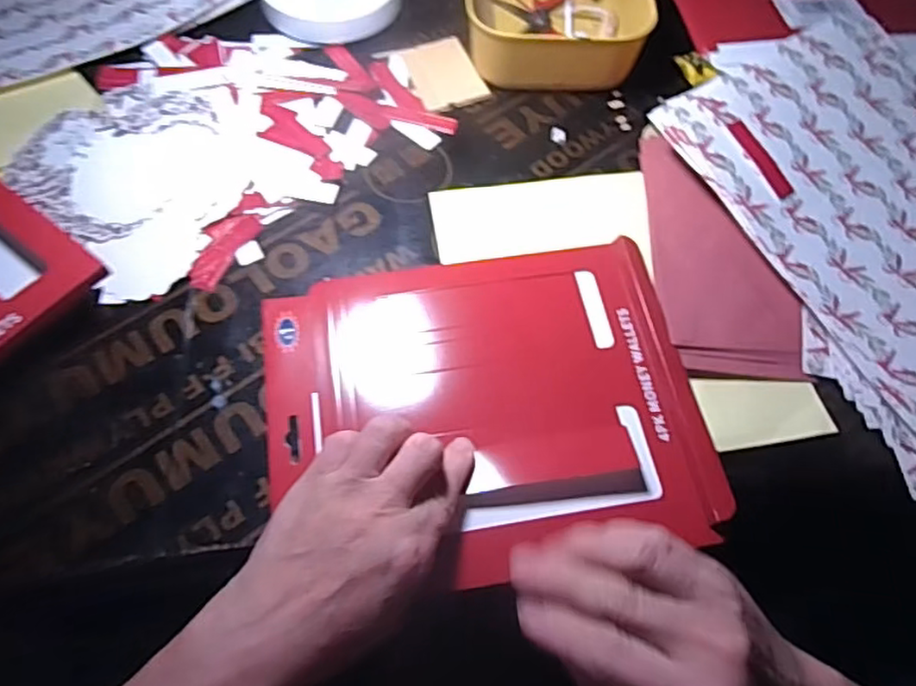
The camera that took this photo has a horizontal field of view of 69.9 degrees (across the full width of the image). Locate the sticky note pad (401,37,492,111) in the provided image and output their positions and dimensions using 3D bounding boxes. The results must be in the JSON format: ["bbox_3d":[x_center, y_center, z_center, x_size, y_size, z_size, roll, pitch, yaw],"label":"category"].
[{"bbox_3d":[-0.012,-0.214,0.515,0.051,0.004,0.071,-21,66,-10],"label":"sticky note pad"}]

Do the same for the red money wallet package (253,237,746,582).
[{"bbox_3d":[0.014,0.034,0.395,0.247,0.016,0.197,-9,65,-5],"label":"red money wallet package"}]

